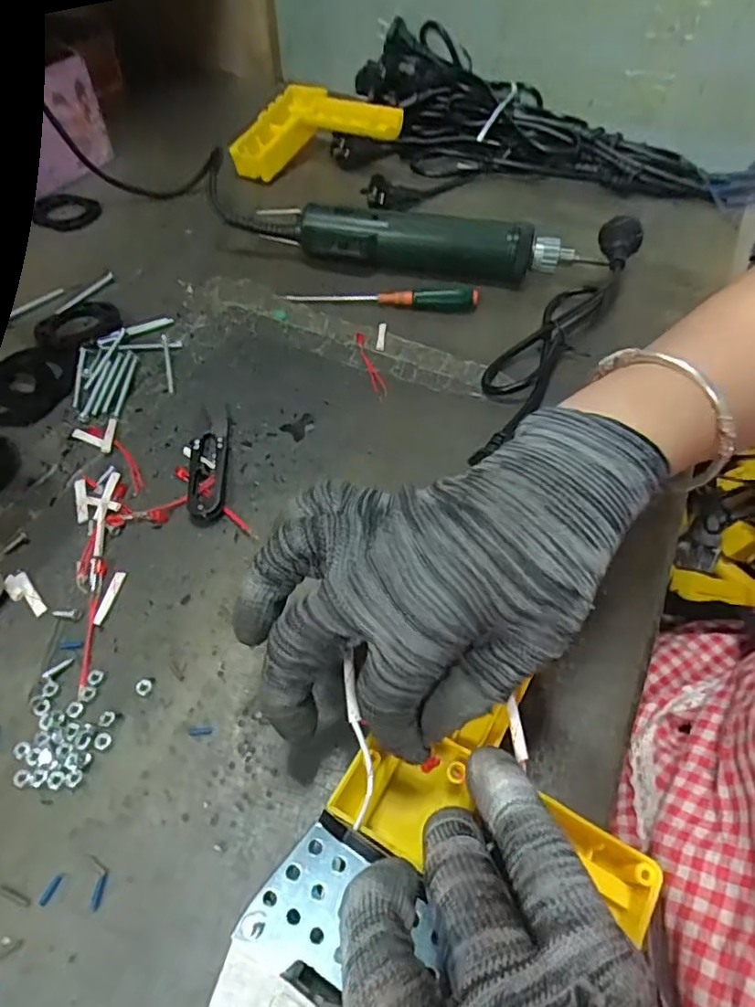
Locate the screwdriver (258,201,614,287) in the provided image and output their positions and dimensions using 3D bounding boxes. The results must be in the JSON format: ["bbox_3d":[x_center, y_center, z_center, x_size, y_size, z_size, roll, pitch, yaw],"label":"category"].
[{"bbox_3d":[0.039,-0.208,0.467,0.262,0.040,0.035,8,54,4],"label":"screwdriver"}]

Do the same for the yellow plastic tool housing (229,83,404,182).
[{"bbox_3d":[-0.068,-0.382,0.585,0.159,0.048,0.108,-9,54,-8],"label":"yellow plastic tool housing"}]

